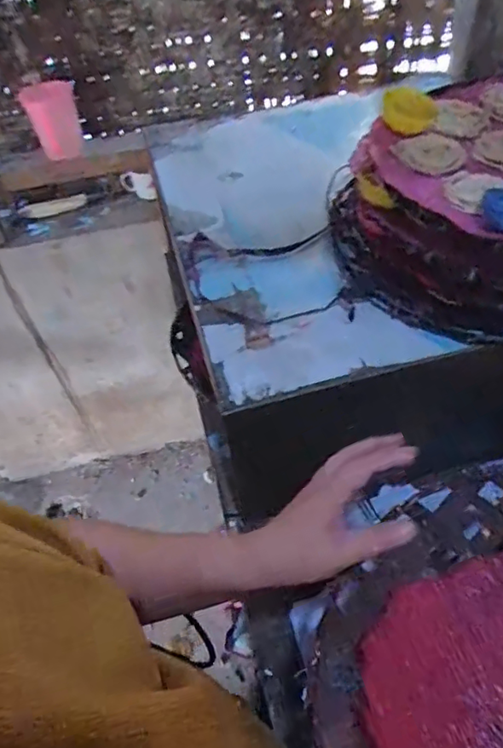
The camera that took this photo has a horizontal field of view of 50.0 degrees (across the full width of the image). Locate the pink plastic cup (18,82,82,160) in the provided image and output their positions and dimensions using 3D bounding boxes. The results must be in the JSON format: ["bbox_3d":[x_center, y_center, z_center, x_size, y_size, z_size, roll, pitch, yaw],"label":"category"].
[{"bbox_3d":[-0.361,-0.468,0.998,0.092,0.125,0.083,-22,51,-13],"label":"pink plastic cup"}]

